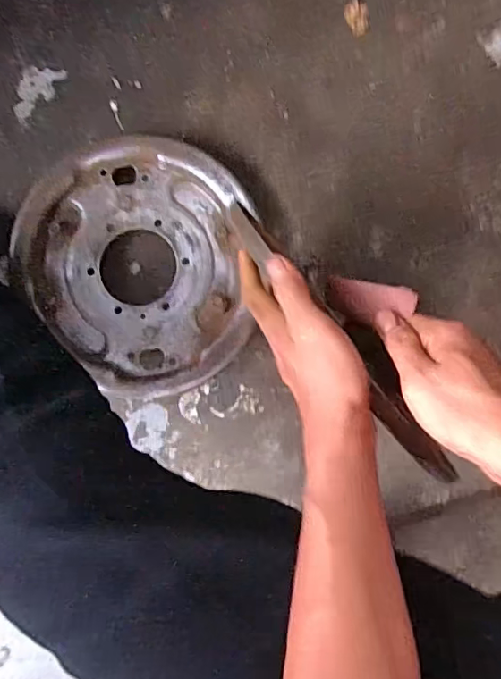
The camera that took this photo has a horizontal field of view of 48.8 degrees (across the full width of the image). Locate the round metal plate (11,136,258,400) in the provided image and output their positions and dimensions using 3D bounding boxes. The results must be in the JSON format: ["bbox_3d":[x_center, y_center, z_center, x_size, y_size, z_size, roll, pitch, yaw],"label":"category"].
[{"bbox_3d":[-0.125,-0.093,0.654,0.269,0.037,0.302,-43,89,3],"label":"round metal plate"}]

